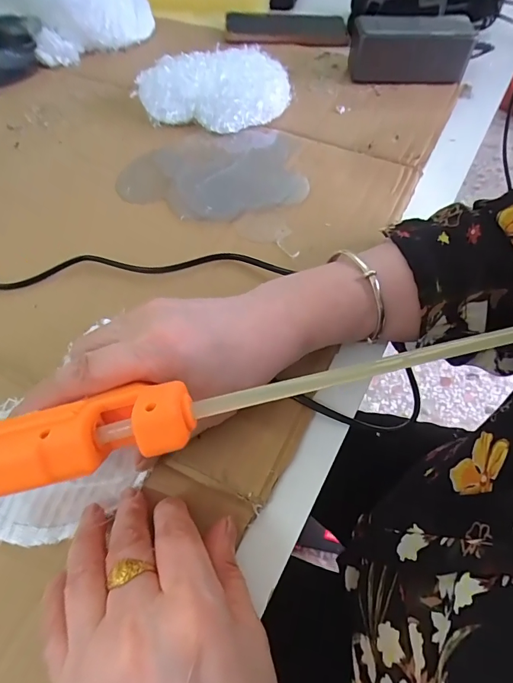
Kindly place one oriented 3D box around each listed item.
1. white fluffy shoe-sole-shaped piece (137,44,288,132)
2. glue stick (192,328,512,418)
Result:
[{"bbox_3d":[-0.042,-0.266,0.434,0.159,0.050,0.097,-3,57,-2],"label":"white fluffy shoe-sole-shaped piece"},{"bbox_3d":[0.079,0.005,0.179,0.214,0.006,0.007,-12,57,-6],"label":"glue stick"}]

